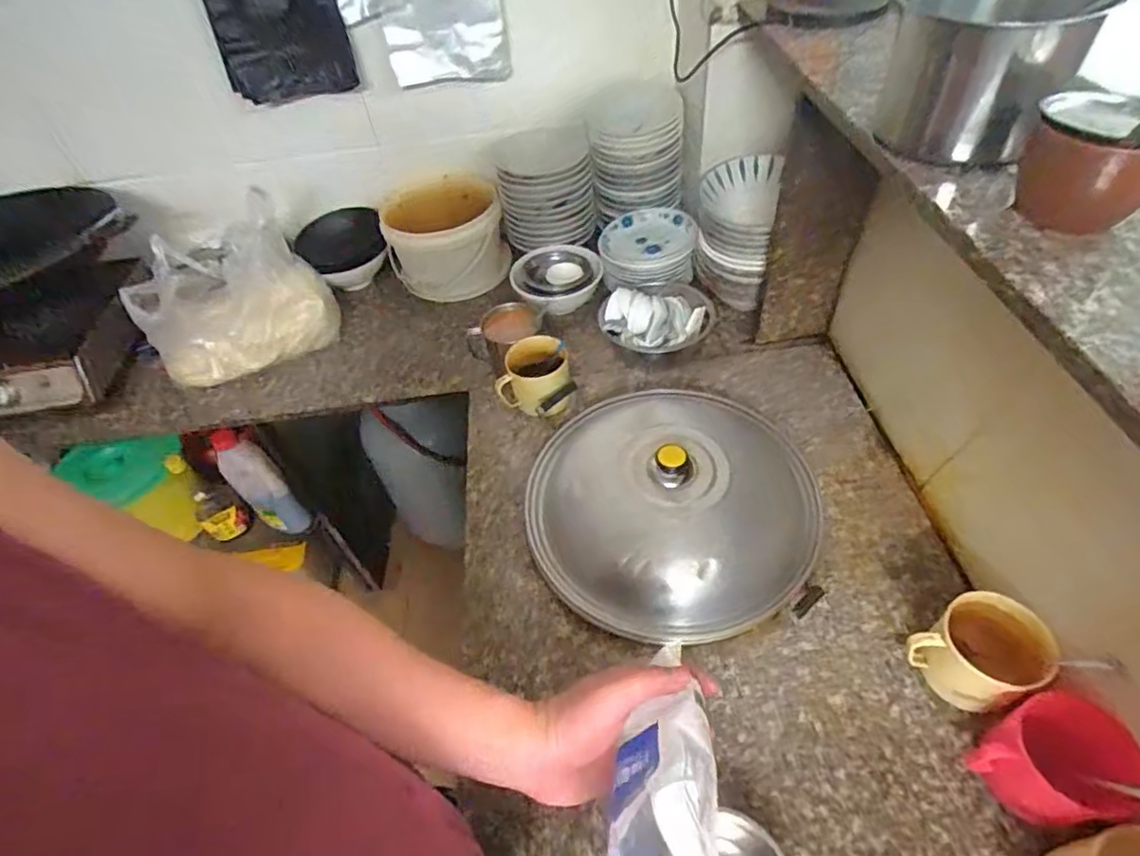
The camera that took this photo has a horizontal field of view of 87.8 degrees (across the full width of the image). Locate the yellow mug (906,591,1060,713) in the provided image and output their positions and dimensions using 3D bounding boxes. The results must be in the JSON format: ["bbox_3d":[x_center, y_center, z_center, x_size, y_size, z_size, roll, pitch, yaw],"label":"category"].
[{"bbox_3d":[0.429,0.237,0.621,0.110,0.109,0.094,-31,52,-19],"label":"yellow mug"}]

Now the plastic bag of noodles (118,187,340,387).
[{"bbox_3d":[-0.611,-0.245,1.071,0.302,0.216,0.194,-19,50,-9],"label":"plastic bag of noodles"}]

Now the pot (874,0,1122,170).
[{"bbox_3d":[0.348,-0.305,0.506,0.124,0.130,0.134,-2,49,3],"label":"pot"}]

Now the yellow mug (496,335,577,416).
[{"bbox_3d":[-0.051,-0.077,0.956,0.116,0.086,0.110,1,49,8],"label":"yellow mug"}]

